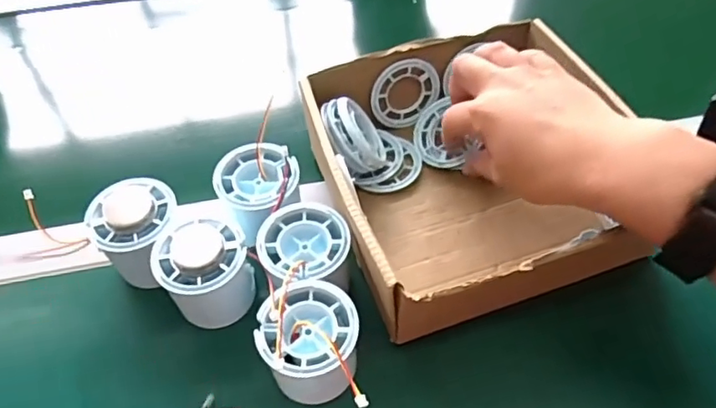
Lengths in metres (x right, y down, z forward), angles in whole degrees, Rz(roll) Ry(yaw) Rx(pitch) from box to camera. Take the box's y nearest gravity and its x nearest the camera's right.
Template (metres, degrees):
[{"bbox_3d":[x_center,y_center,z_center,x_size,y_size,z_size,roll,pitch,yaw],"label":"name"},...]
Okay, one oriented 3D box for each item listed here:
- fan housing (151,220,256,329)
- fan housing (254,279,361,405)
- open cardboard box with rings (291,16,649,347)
[{"bbox_3d":[-0.094,0.044,0.351,0.050,0.050,0.049,-1,52,1],"label":"fan housing"},{"bbox_3d":[-0.027,0.082,0.322,0.055,0.056,0.057,-4,52,-1],"label":"fan housing"},{"bbox_3d":[0.078,-0.027,0.401,0.199,0.077,0.195,-17,53,-11],"label":"open cardboard box with rings"}]

